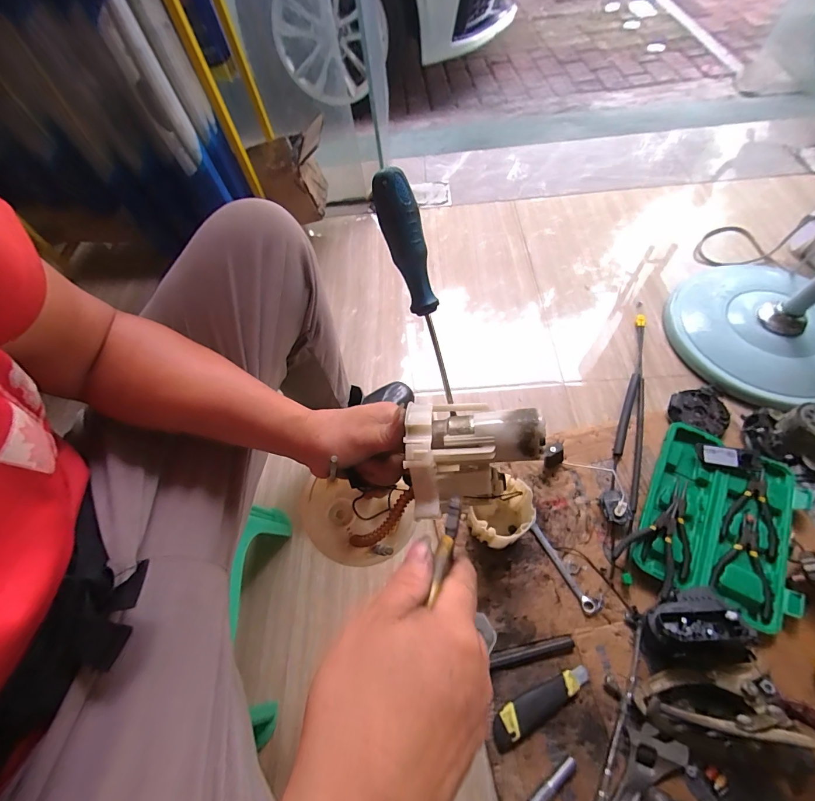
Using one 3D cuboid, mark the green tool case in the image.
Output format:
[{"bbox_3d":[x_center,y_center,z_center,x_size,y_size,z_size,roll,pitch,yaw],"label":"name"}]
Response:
[{"bbox_3d":[0.539,0.205,0.641,0.223,0.032,0.296,28,67,20],"label":"green tool case"}]

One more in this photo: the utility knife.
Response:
[{"bbox_3d":[0.194,0.445,0.546,0.163,0.017,0.042,-29,62,-9],"label":"utility knife"}]

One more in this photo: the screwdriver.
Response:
[{"bbox_3d":[0.010,-0.077,0.278,0.022,0.167,0.019,-24,25,-12],"label":"screwdriver"}]

